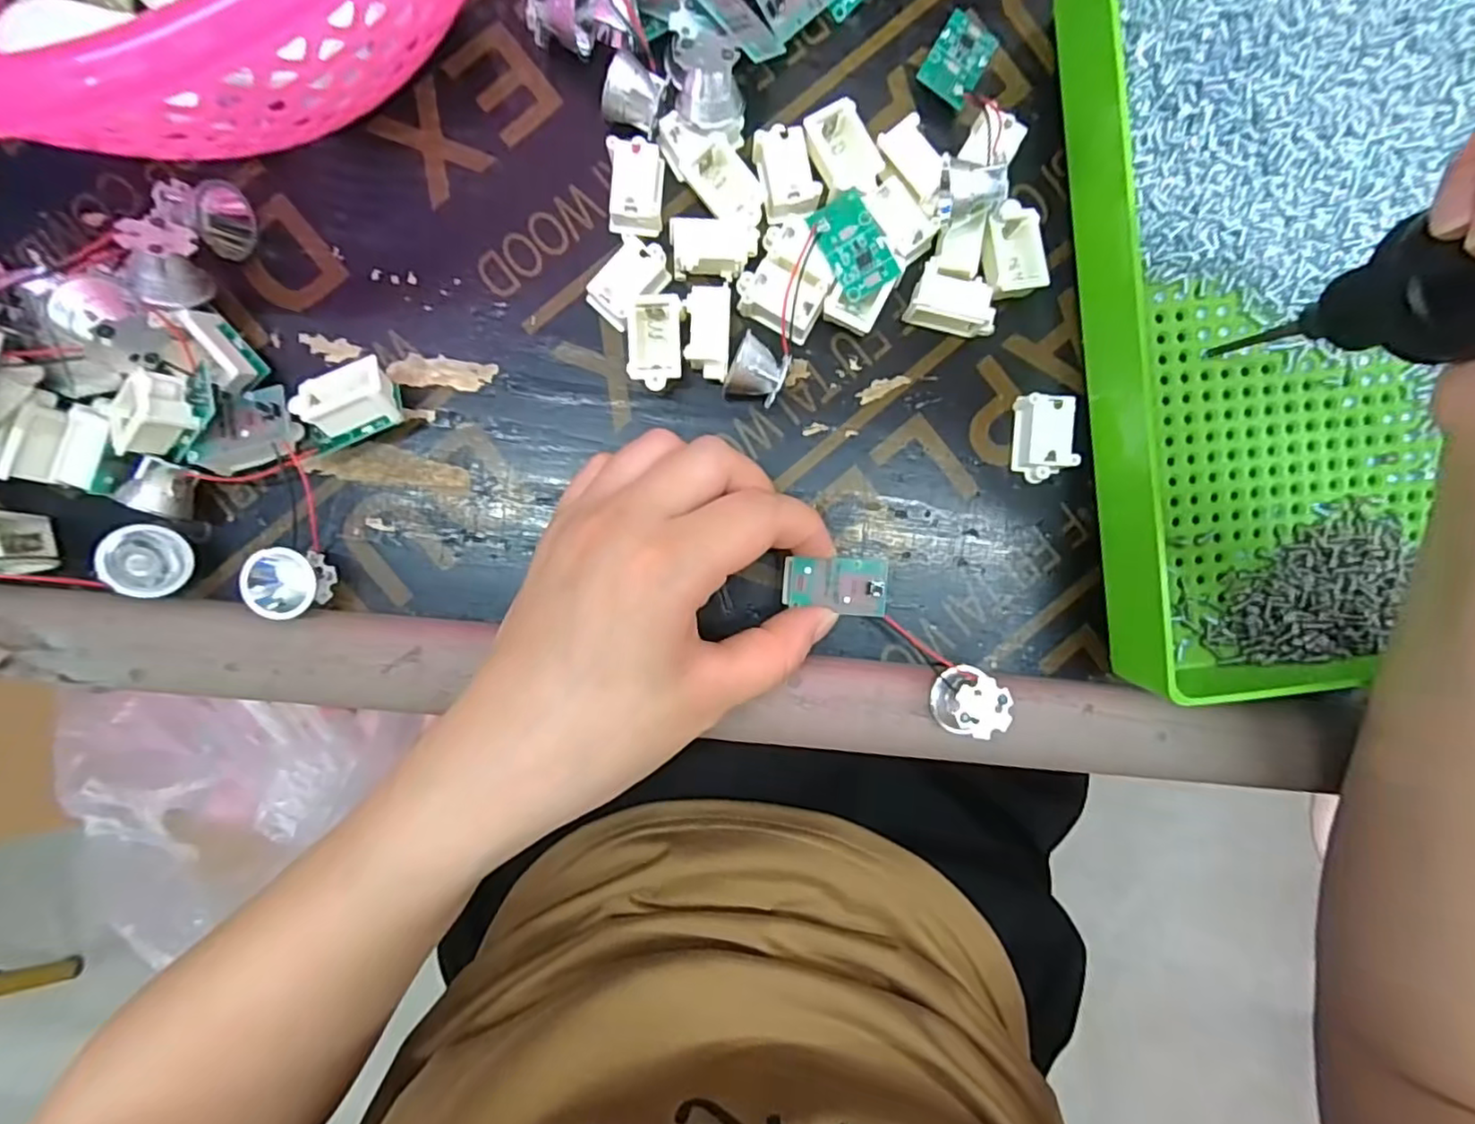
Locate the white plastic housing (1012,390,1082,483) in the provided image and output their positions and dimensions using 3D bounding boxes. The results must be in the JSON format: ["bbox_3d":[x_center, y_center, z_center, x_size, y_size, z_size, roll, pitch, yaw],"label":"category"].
[{"bbox_3d":[0.107,-0.043,0.228,0.016,0.015,0.029,0,93,-2],"label":"white plastic housing"}]

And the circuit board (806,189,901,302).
[{"bbox_3d":[0.039,-0.105,0.215,0.019,0.004,0.032,-28,93,-1],"label":"circuit board"}]

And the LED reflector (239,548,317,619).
[{"bbox_3d":[-0.148,0.007,0.217,0.021,0.019,0.022,17,92,-3],"label":"LED reflector"}]

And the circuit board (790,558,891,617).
[{"bbox_3d":[0.034,0.008,0.218,0.032,0.004,0.019,4,92,-3],"label":"circuit board"}]

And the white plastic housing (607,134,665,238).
[{"bbox_3d":[-0.034,-0.126,0.220,0.017,0.015,0.028,3,92,-2],"label":"white plastic housing"}]

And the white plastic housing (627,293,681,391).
[{"bbox_3d":[-0.027,-0.074,0.221,0.017,0.016,0.031,4,92,-3],"label":"white plastic housing"}]

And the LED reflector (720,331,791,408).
[{"bbox_3d":[0.006,-0.062,0.221,0.017,0.021,0.020,26,91,-3],"label":"LED reflector"}]

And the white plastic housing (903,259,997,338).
[{"bbox_3d":[0.074,-0.089,0.225,0.029,0.016,0.018,15,92,-3],"label":"white plastic housing"}]

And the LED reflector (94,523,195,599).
[{"bbox_3d":[-0.190,0.000,0.209,0.023,0.012,0.023,26,70,-43],"label":"LED reflector"}]

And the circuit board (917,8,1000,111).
[{"bbox_3d":[0.077,-0.176,0.225,0.018,0.004,0.036,30,81,-11],"label":"circuit board"}]

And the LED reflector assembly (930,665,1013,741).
[{"bbox_3d":[0.078,0.046,0.218,0.021,0.018,0.022,-1,93,-2],"label":"LED reflector assembly"}]

